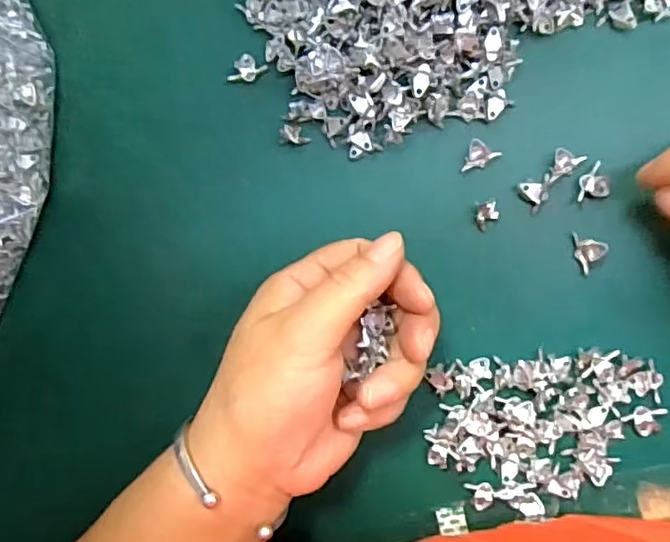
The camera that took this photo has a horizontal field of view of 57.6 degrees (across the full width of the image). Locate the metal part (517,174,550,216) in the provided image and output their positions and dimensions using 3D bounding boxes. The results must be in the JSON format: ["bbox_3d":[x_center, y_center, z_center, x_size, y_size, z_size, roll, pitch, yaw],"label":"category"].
[{"bbox_3d":[0.090,-0.034,0.269,0.014,0.004,0.015,-18,90,8],"label":"metal part"}]

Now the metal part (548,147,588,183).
[{"bbox_3d":[0.099,-0.047,0.266,0.018,0.007,0.012,-43,86,7],"label":"metal part"}]

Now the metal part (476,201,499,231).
[{"bbox_3d":[0.068,-0.025,0.270,0.011,0.010,0.011,0,92,8],"label":"metal part"}]

